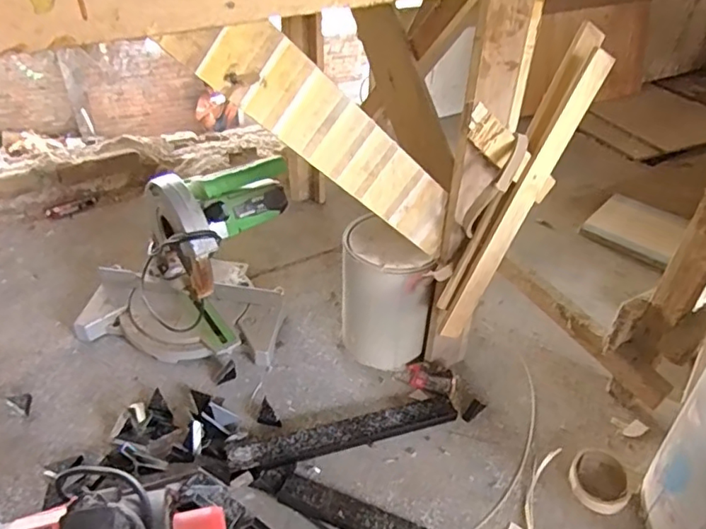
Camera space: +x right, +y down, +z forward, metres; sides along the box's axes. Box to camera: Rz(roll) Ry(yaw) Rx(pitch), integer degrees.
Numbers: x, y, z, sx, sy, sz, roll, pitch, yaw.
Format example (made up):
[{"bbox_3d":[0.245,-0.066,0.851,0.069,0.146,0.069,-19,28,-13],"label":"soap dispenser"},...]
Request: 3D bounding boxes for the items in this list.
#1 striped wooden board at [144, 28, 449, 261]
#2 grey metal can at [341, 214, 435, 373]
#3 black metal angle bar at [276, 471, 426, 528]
[{"bbox_3d":[-0.003,-0.138,0.680,0.085,0.479,0.016,-46,46,12],"label":"striped wooden board"},{"bbox_3d":[0.053,0.060,1.012,0.146,0.231,0.151,-1,41,-4],"label":"grey metal can"},{"bbox_3d":[0.018,0.366,0.803,0.256,0.026,0.047,16,43,15],"label":"black metal angle bar"}]

